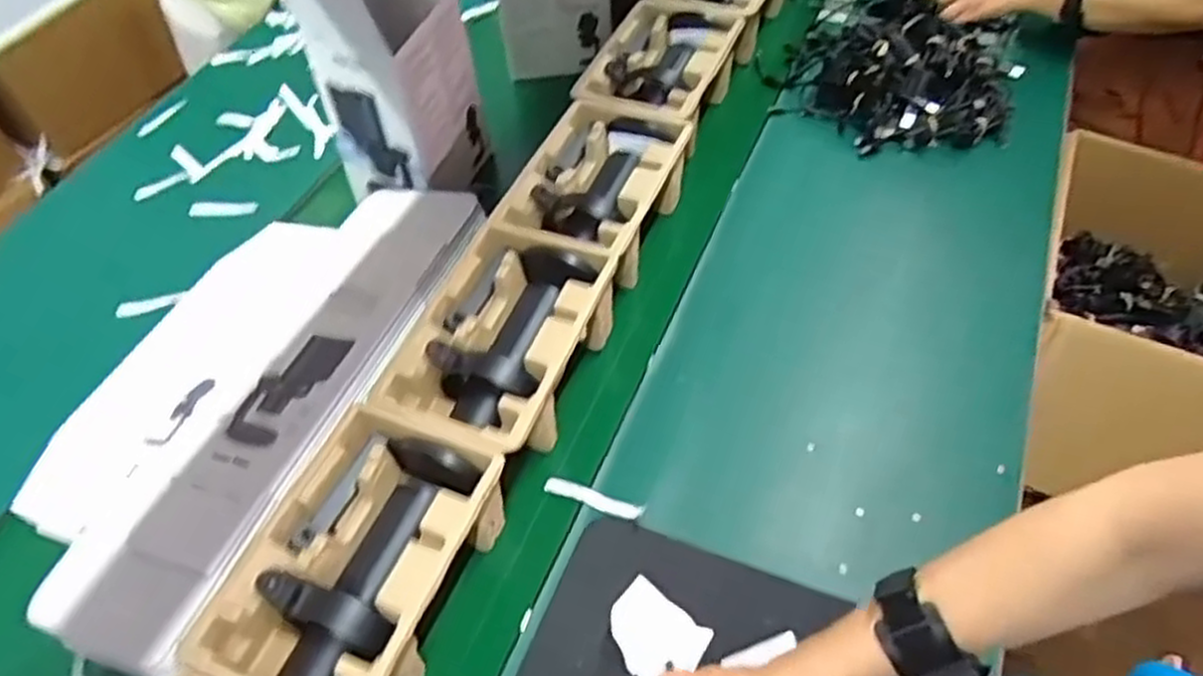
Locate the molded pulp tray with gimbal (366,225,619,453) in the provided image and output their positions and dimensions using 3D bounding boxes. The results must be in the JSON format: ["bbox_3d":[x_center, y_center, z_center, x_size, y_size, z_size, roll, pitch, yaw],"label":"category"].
[{"bbox_3d":[-0.091,0.013,0.731,0.146,0.088,0.227,16,56,15],"label":"molded pulp tray with gimbal"}]

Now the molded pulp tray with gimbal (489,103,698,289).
[{"bbox_3d":[-0.005,-0.153,0.857,0.151,0.093,0.228,17,56,16],"label":"molded pulp tray with gimbal"}]

